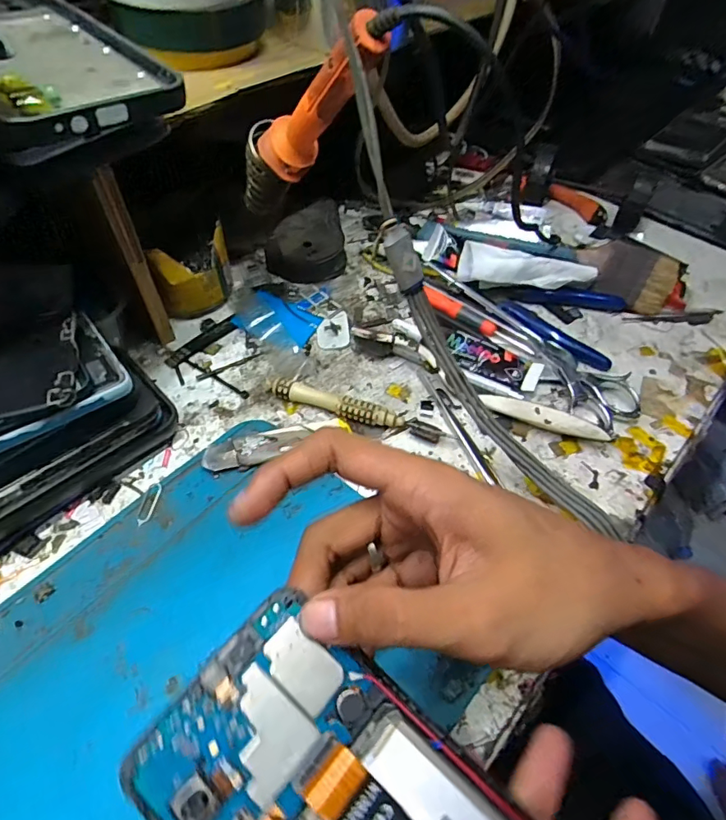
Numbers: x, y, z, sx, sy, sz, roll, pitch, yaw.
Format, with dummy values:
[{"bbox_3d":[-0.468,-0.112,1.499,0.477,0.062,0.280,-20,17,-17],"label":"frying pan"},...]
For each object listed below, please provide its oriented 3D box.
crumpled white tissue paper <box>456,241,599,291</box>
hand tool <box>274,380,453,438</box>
[{"bbox_3d":[0.130,-0.111,0.393,0.106,0.029,0.035,4,53,2],"label":"crumpled white tissue paper"},{"bbox_3d":[-0.002,0.001,0.320,0.119,0.015,0.011,15,54,10],"label":"hand tool"}]

